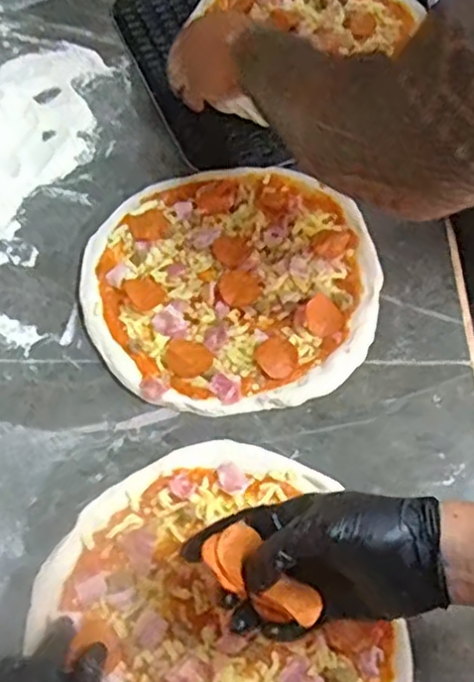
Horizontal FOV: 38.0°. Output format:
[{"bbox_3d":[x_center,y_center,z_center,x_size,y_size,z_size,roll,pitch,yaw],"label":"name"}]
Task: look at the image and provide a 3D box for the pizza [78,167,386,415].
[{"bbox_3d":[-0.004,-0.058,0.654,0.274,0.021,0.259,0,61,0],"label":"pizza"}]

